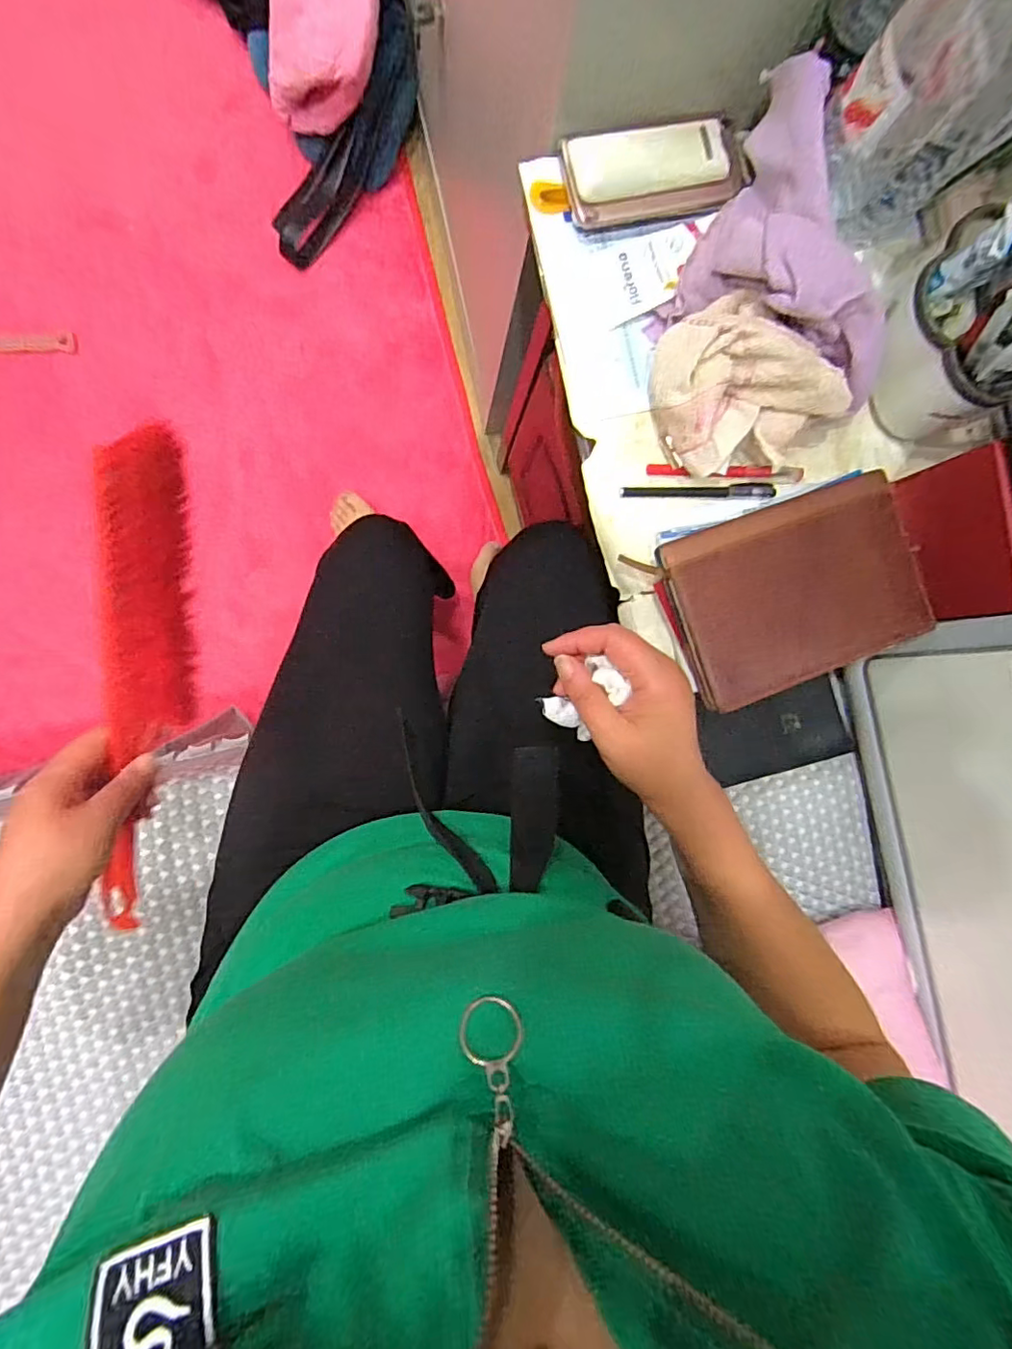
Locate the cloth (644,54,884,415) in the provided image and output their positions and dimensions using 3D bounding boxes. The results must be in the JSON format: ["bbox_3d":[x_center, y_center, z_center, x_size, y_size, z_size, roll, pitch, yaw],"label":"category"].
[{"bbox_3d":[0.234,-0.339,0.442,0.187,0.086,0.180,10,89,-8],"label":"cloth"}]

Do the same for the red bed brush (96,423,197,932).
[{"bbox_3d":[-0.258,0.009,0.401,0.068,0.020,0.349,5,96,-6],"label":"red bed brush"}]

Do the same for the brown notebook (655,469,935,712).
[{"bbox_3d":[0.248,-0.072,0.469,0.209,0.022,0.147,-20,92,-6],"label":"brown notebook"}]

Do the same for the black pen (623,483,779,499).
[{"bbox_3d":[0.169,-0.160,0.490,0.137,0.006,0.012,-4,91,-8],"label":"black pen"}]

